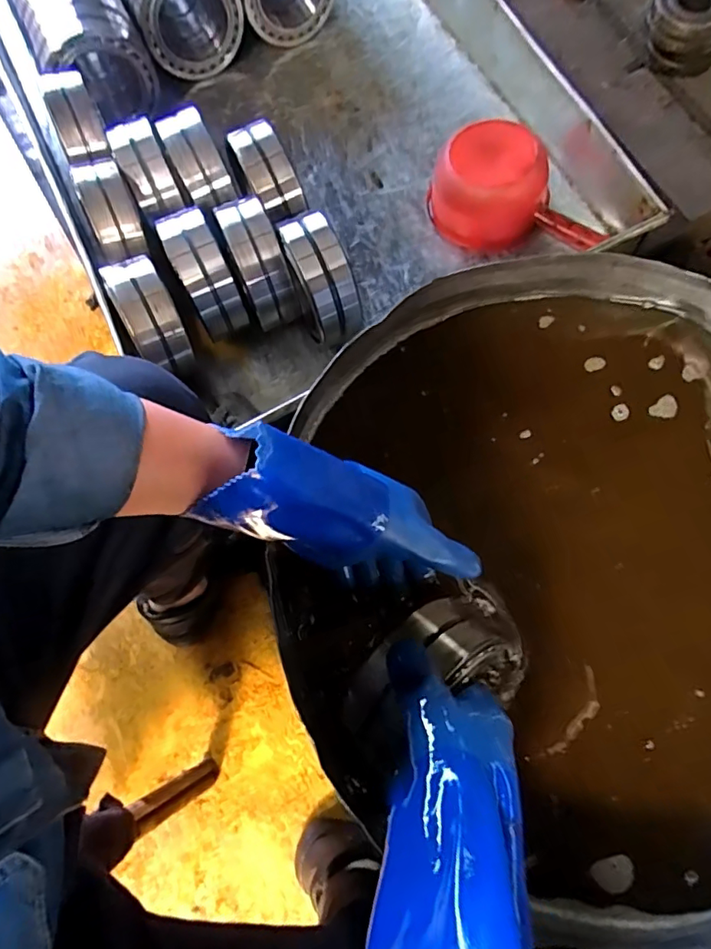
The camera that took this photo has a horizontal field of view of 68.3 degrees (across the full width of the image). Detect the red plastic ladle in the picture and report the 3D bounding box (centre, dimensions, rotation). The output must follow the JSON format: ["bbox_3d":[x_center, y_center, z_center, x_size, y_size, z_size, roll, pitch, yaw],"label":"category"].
[{"bbox_3d":[0.207,-0.374,0.692,0.215,0.100,0.118,11,75,5],"label":"red plastic ladle"}]

